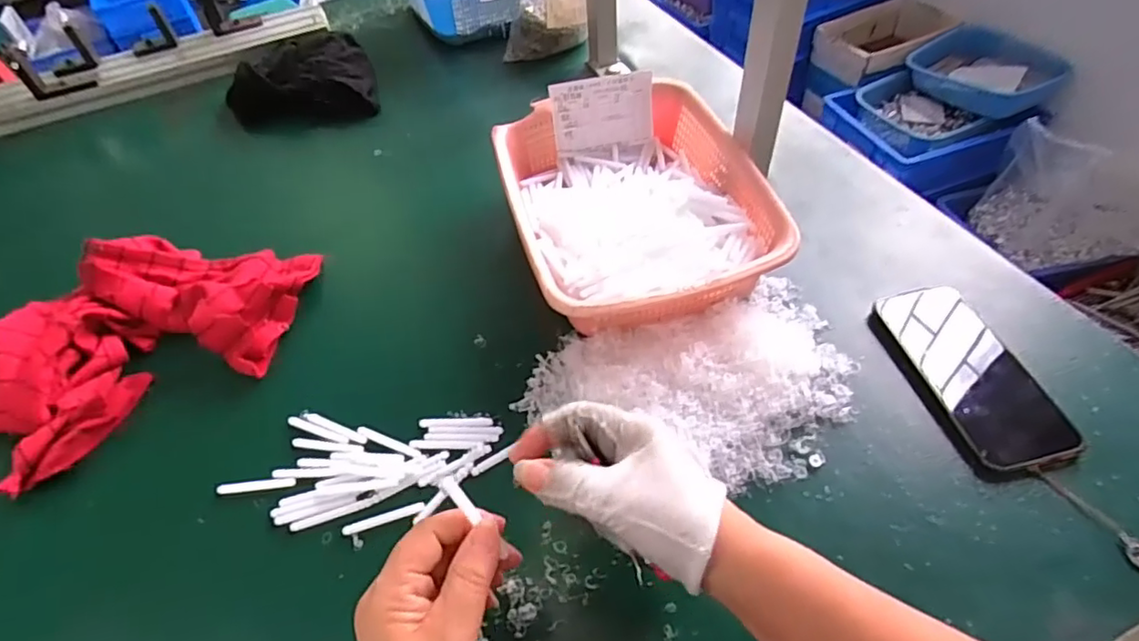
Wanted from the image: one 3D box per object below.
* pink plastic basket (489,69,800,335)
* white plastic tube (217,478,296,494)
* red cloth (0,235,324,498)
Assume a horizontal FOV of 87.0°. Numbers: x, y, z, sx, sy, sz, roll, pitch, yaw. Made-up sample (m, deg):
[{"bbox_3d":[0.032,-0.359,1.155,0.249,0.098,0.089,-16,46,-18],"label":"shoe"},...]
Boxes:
[{"bbox_3d":[0.057,-0.106,0.570,0.220,0.081,0.288,-12,51,-4],"label":"pink plastic basket"},{"bbox_3d":[-0.243,0.128,0.465,0.059,0.004,0.007,-6,51,0],"label":"white plastic tube"},{"bbox_3d":[-0.382,0.012,0.537,0.205,0.052,0.309,29,59,25],"label":"red cloth"}]

